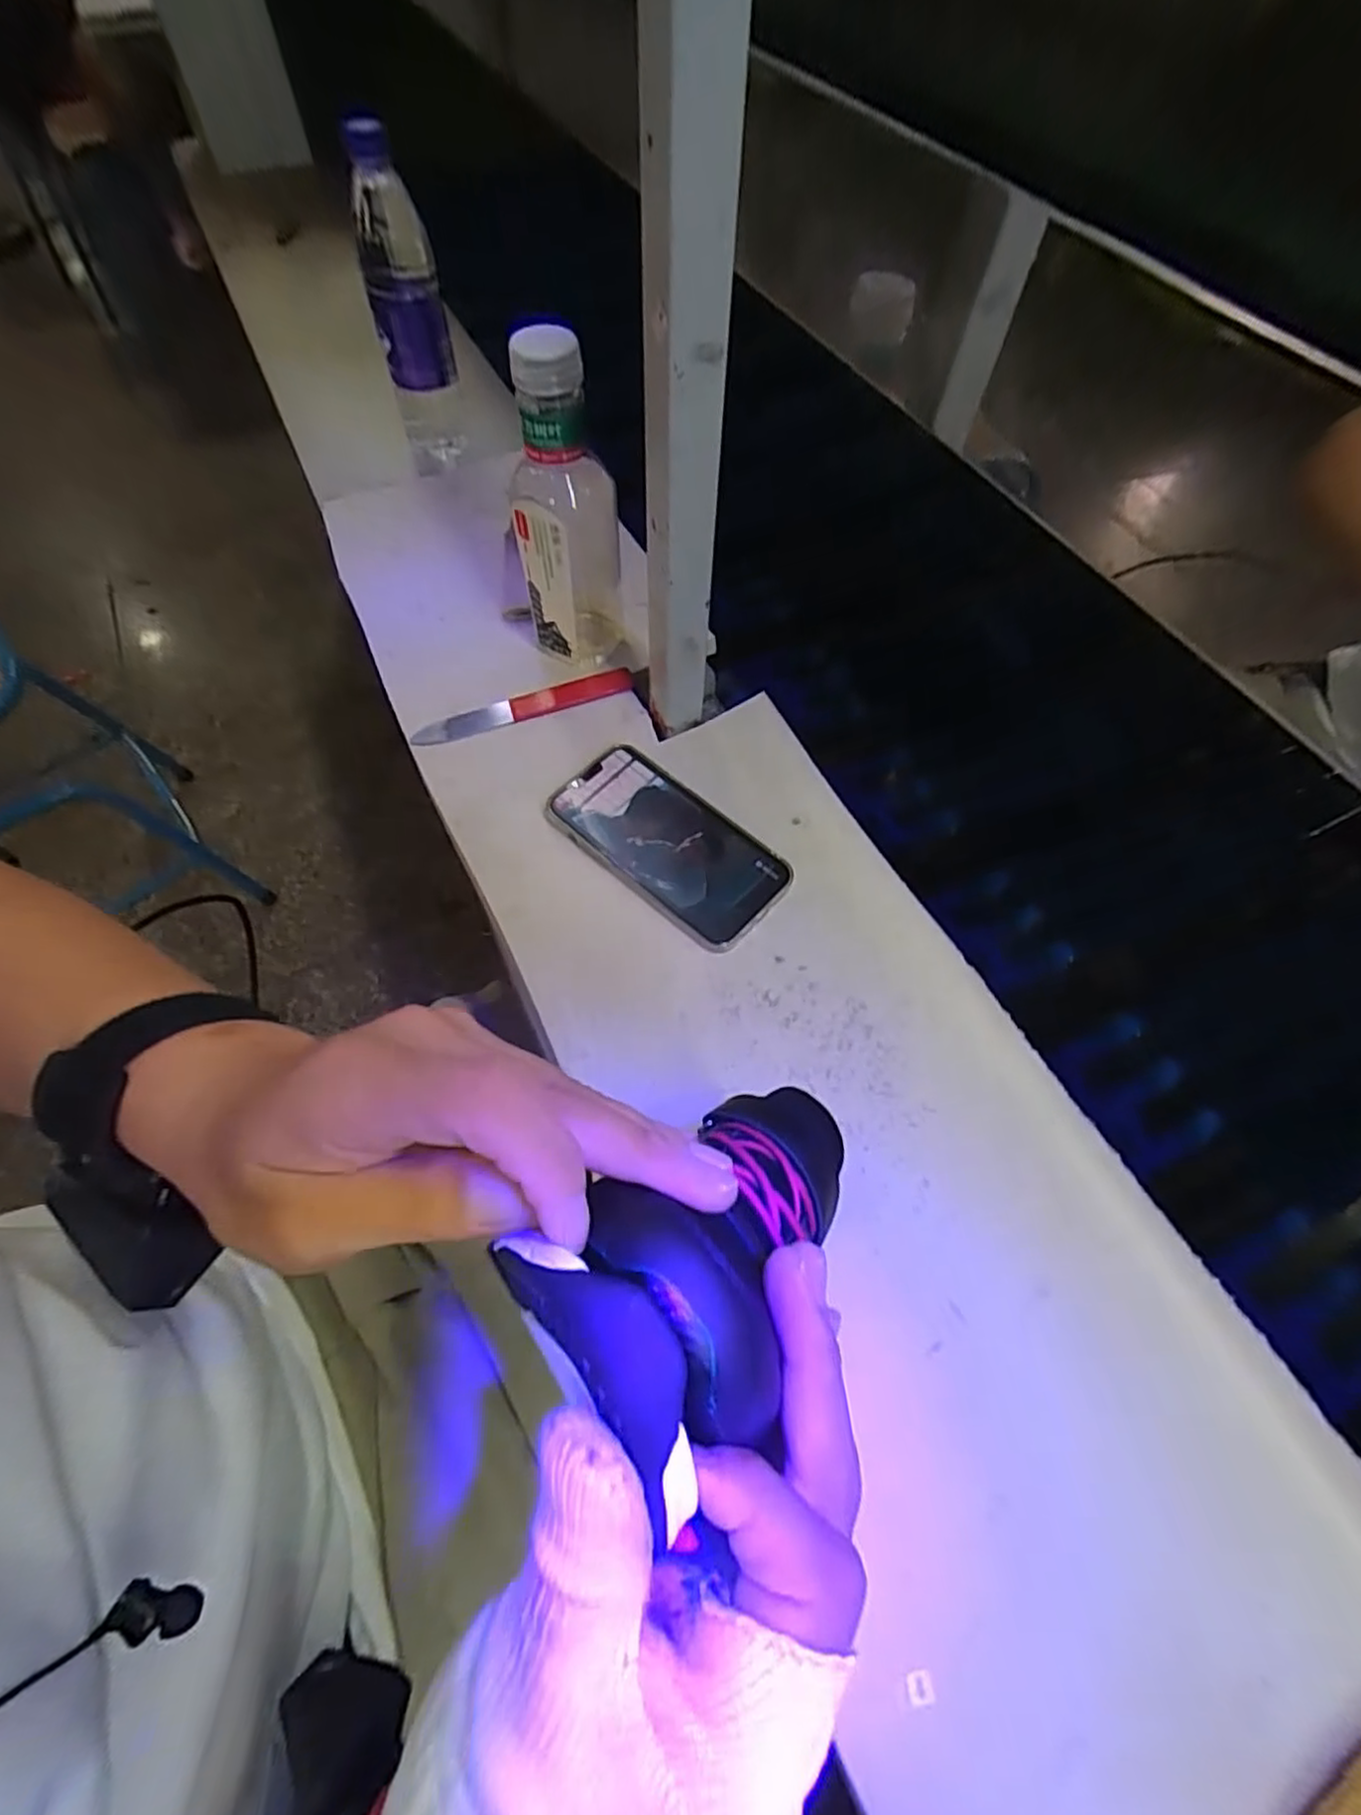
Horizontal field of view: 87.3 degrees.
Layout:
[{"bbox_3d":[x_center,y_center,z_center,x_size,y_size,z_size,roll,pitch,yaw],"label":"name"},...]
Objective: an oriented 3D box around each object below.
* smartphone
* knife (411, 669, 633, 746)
[{"bbox_3d":[-0.009,-0.044,0.478,0.163,0.014,0.082,38,66,18],"label":"smartphone"},{"bbox_3d":[-0.118,-0.153,0.541,0.166,0.009,0.024,-18,63,-12],"label":"knife"}]

